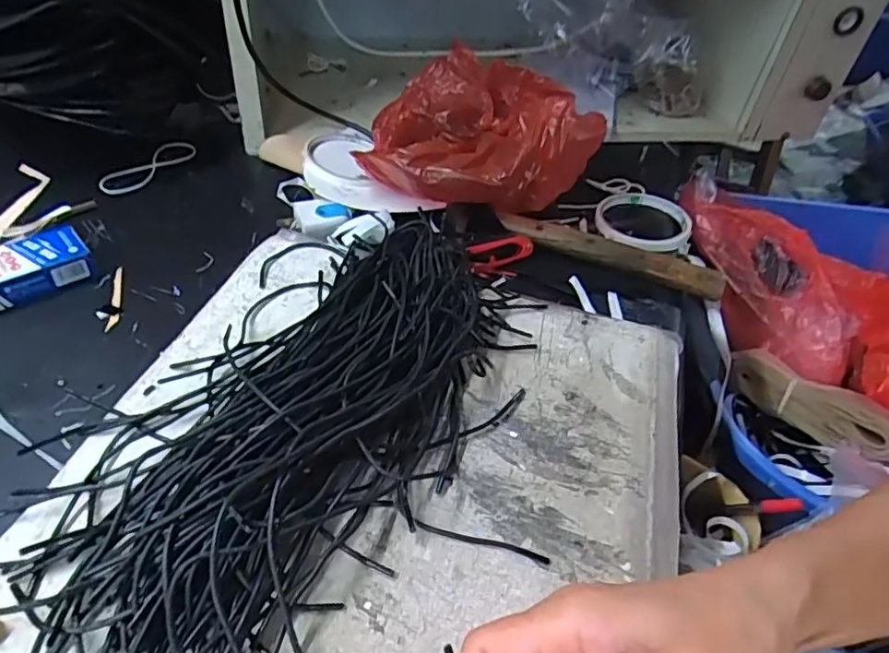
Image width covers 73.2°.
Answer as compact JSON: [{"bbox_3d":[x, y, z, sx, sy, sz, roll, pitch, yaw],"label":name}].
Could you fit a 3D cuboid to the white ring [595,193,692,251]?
[{"bbox_3d":[0.185,-0.096,0.560,0.085,0.018,0.092,4,45,3],"label":"white ring"}]

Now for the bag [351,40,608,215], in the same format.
[{"bbox_3d":[0.034,-0.181,0.541,0.205,0.077,0.197,6,43,1],"label":"bag"}]

